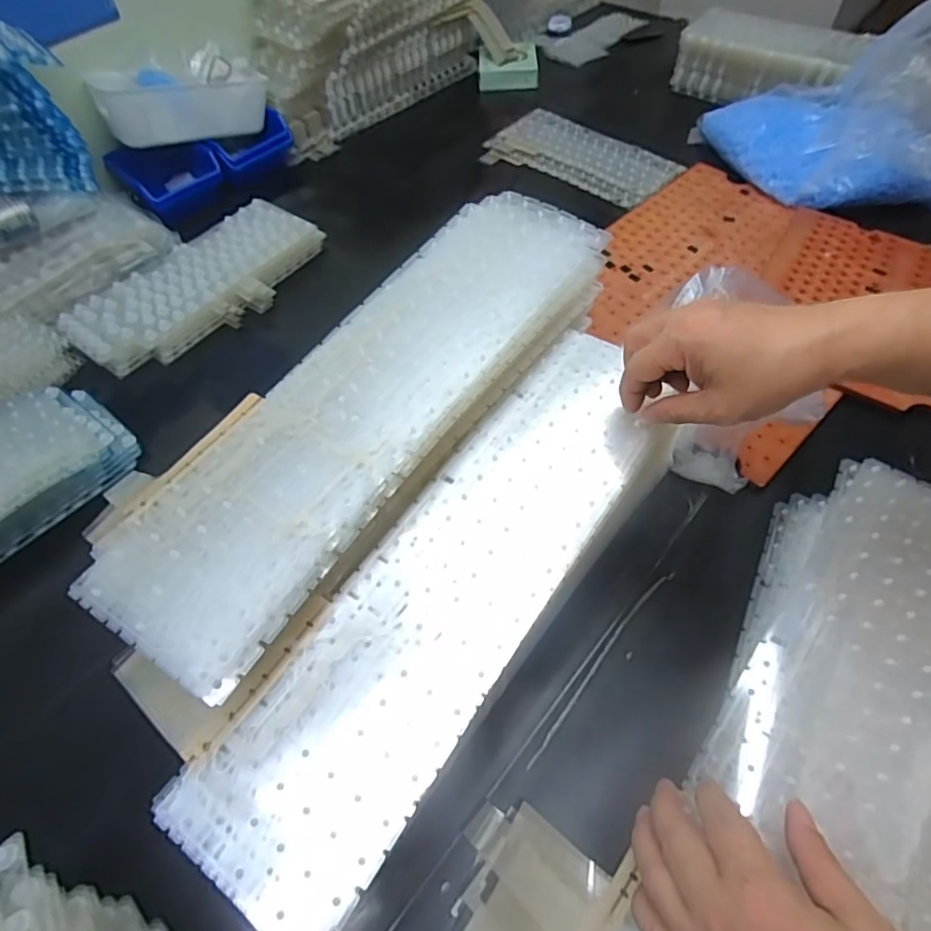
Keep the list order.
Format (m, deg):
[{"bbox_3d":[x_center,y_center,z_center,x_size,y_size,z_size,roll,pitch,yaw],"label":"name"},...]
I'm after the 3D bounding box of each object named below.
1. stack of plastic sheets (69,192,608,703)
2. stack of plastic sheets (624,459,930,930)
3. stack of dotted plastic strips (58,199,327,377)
[{"bbox_3d":[-0.052,-0.051,0.405,0.136,0.058,0.440,28,63,21],"label":"stack of plastic sheets"},{"bbox_3d":[0.210,0.179,0.327,0.140,0.043,0.456,28,65,21],"label":"stack of plastic sheets"},{"bbox_3d":[-0.322,-0.227,0.693,0.140,0.045,0.316,36,66,25],"label":"stack of dotted plastic strips"}]

